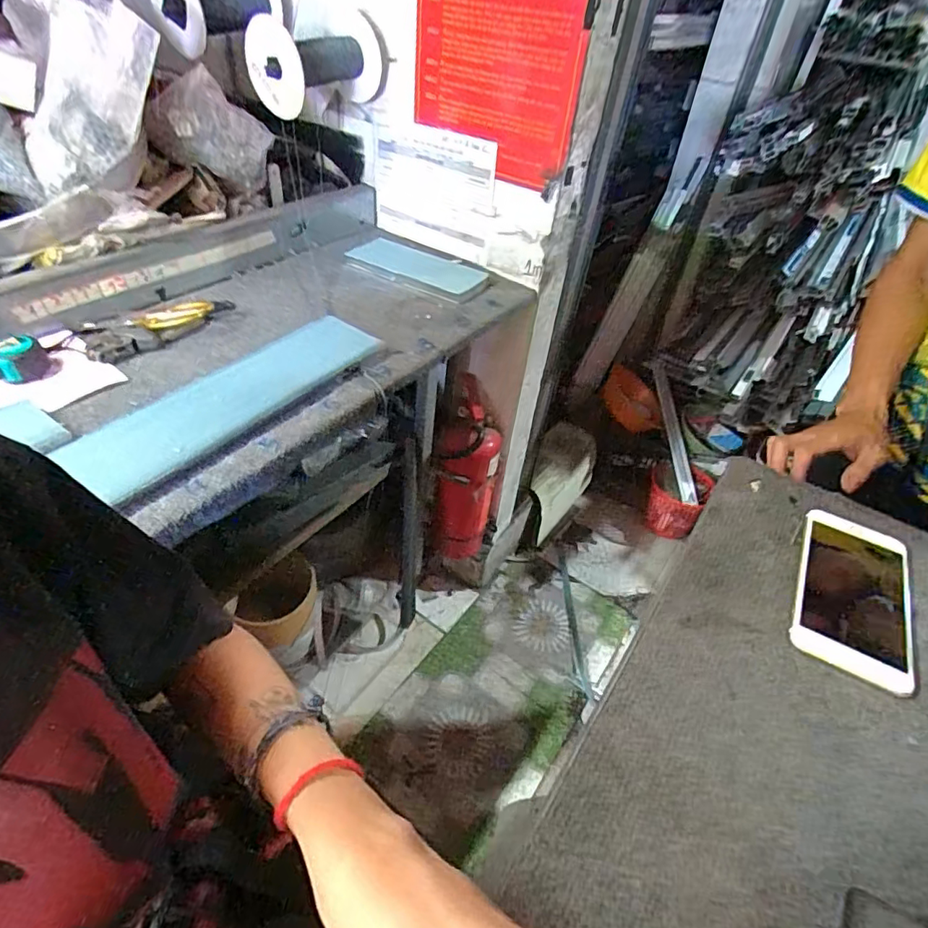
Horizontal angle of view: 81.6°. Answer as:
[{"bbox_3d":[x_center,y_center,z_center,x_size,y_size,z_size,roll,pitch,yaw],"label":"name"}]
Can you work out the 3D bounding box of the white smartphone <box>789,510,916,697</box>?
[{"bbox_3d":[0.299,0.094,0.414,0.074,0.011,0.155,25,46,18],"label":"white smartphone"}]

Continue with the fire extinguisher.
[{"bbox_3d":[0.005,0.035,1.312,0.150,0.478,0.136,6,43,-1],"label":"fire extinguisher"}]

